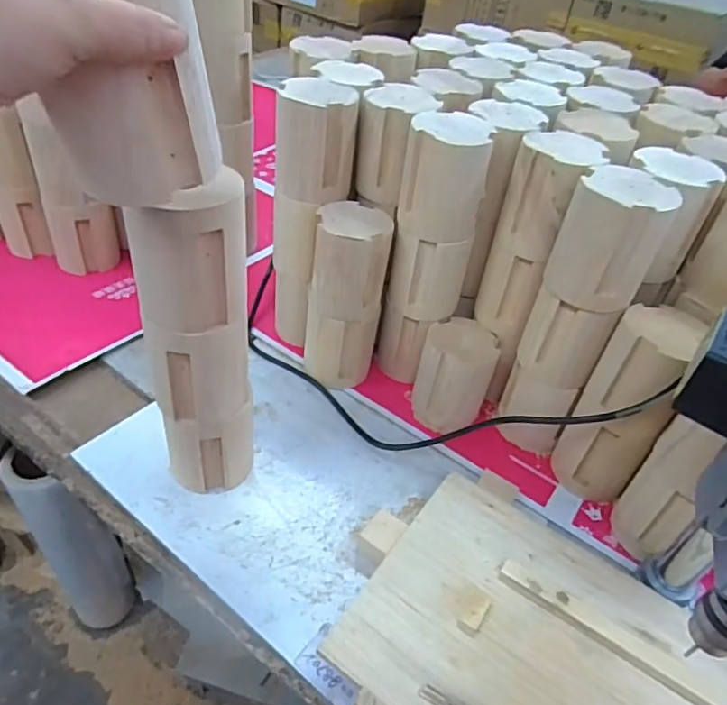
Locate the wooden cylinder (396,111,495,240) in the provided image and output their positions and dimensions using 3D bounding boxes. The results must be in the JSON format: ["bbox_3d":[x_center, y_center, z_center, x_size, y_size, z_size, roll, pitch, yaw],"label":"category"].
[{"bbox_3d":[0.079,-0.168,0.545,0.083,0.098,0.075,8,42,0],"label":"wooden cylinder"}]

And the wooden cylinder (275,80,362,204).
[{"bbox_3d":[-0.046,-0.210,0.565,0.075,0.098,0.078,8,42,1],"label":"wooden cylinder"}]

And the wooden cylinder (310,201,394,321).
[{"bbox_3d":[-0.013,-0.099,0.601,0.084,0.098,0.085,6,42,-2],"label":"wooden cylinder"}]

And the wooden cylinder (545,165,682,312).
[{"bbox_3d":[0.212,-0.095,0.484,0.080,0.101,0.069,25,45,18],"label":"wooden cylinder"}]

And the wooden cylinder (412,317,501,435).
[{"bbox_3d":[0.101,0.023,0.625,0.081,0.101,0.082,20,44,14],"label":"wooden cylinder"}]

